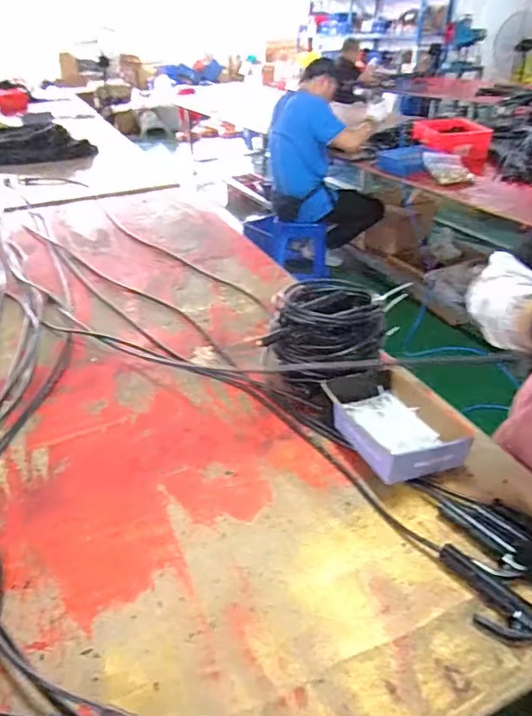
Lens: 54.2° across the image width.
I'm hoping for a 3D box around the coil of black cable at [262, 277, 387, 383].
[{"bbox_3d":[0.135,-0.054,1.124,0.229,0.147,0.257,17,37,27],"label":"coil of black cable"}]

